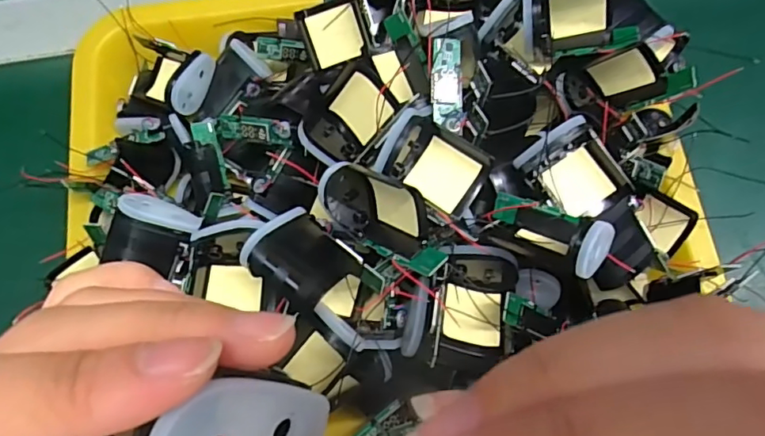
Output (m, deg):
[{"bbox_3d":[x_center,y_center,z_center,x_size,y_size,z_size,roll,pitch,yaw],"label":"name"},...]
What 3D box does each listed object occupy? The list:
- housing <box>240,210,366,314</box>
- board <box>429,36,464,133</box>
[{"bbox_3d":[-0.034,0.019,0.224,0.041,0.019,0.035,35,50,21],"label":"housing"},{"bbox_3d":[0.029,-0.059,0.242,0.014,0.005,0.043,-2,87,-1],"label":"board"}]

